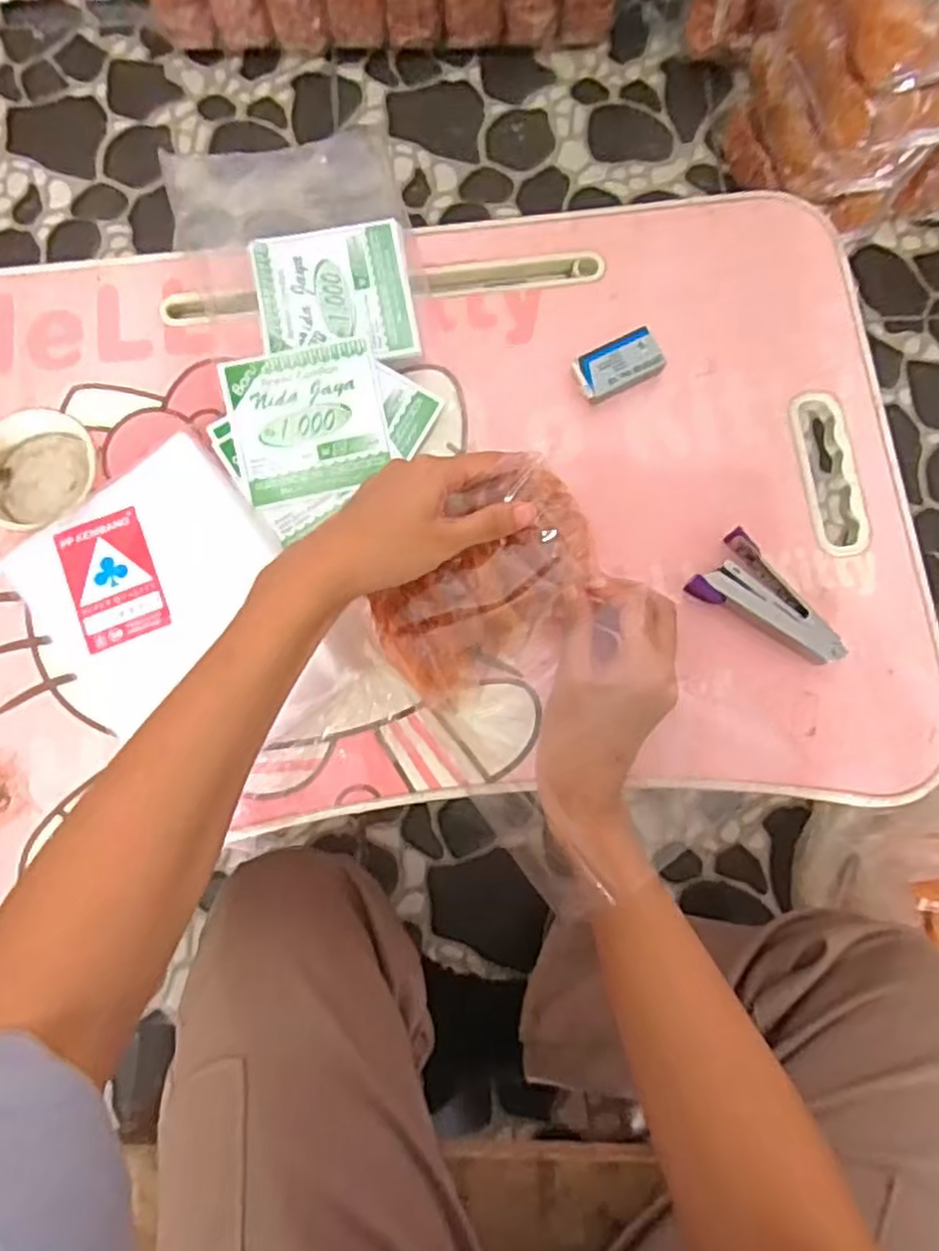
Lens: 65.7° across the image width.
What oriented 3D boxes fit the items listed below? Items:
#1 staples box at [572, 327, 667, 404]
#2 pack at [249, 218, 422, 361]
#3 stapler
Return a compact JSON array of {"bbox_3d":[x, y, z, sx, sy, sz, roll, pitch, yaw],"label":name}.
[{"bbox_3d":[0.092,-0.161,0.452,0.056,0.014,0.031,-28,82,-6],"label":"staples box"},{"bbox_3d":[-0.083,-0.203,0.453,0.094,0.017,0.087,-9,80,-3],"label":"pack"},{"bbox_3d":[0.175,-0.011,0.420,0.087,0.018,0.043,40,81,6],"label":"stapler"}]

